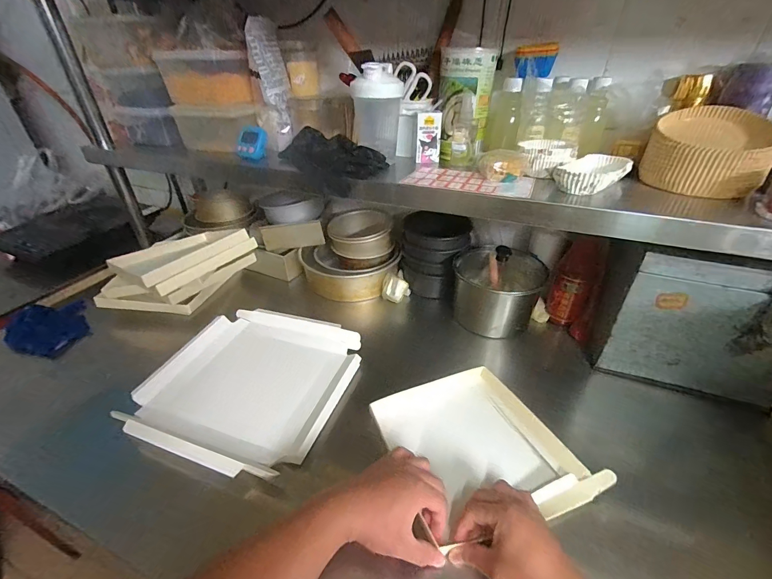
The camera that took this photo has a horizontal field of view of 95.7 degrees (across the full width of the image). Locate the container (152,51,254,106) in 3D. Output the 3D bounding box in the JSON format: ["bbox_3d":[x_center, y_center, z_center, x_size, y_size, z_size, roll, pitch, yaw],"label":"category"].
[{"bbox_3d":[-0.366,-0.428,0.713,0.183,0.090,0.069,-7,36,-10],"label":"container"}]

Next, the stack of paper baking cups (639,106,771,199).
[{"bbox_3d":[0.482,-0.208,0.527,0.149,0.092,0.129,23,42,30],"label":"stack of paper baking cups"}]

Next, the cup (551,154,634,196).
[{"bbox_3d":[0.321,-0.182,0.543,0.076,0.029,0.136,29,45,35],"label":"cup"}]

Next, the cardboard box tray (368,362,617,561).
[{"bbox_3d":[0.128,0.231,0.518,0.244,0.036,0.243,-14,37,-18],"label":"cardboard box tray"}]

